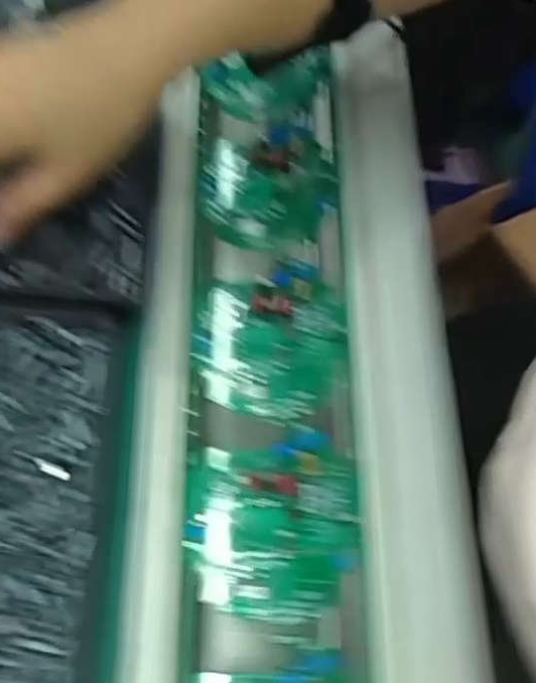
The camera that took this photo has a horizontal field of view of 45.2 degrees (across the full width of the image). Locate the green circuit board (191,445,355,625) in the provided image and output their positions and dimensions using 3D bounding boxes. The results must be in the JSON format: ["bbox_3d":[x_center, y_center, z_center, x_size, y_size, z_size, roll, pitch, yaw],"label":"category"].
[{"bbox_3d":[0.001,0.095,0.325,0.086,0.008,0.079,3,66,1],"label":"green circuit board"}]

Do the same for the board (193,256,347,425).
[{"bbox_3d":[0.002,-0.004,0.366,0.085,0.012,0.093,5,66,1],"label":"board"}]

